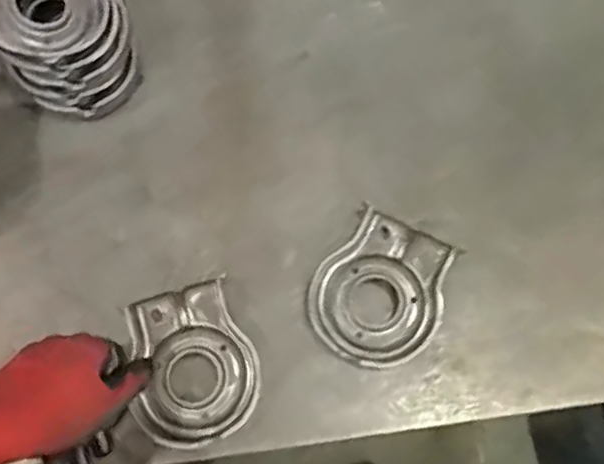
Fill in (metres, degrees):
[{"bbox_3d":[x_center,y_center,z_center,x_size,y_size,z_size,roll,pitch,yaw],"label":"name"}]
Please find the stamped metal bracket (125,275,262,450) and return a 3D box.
[{"bbox_3d":[-0.085,0.103,0.502,0.094,0.024,0.122,-13,73,-4],"label":"stamped metal bracket"}]

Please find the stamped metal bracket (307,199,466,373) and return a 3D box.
[{"bbox_3d":[0.064,0.046,0.516,0.102,0.024,0.123,25,74,8],"label":"stamped metal bracket"}]

